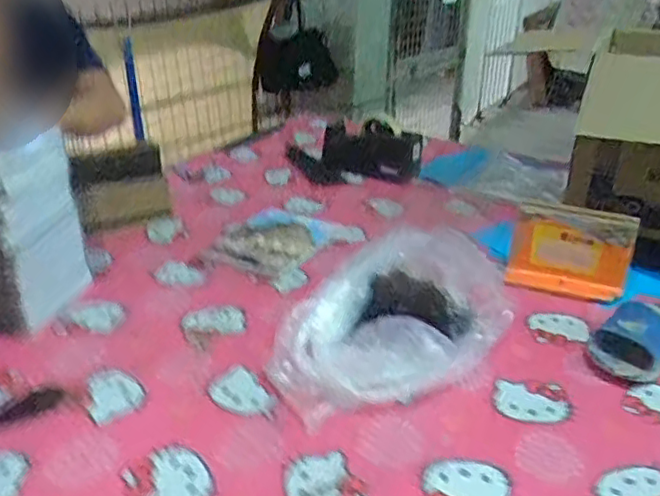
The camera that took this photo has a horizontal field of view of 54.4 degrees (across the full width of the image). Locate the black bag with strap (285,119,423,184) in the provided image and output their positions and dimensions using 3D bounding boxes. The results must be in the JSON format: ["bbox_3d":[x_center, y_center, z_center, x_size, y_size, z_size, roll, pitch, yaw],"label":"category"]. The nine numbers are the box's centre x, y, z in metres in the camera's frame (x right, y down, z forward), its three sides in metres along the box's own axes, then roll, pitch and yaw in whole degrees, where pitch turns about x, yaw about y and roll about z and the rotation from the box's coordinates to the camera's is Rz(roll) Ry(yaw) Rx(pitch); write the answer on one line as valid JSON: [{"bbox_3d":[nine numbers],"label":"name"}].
[{"bbox_3d":[0.045,-0.203,1.366,0.326,0.134,0.055,1,22,33],"label":"black bag with strap"}]

